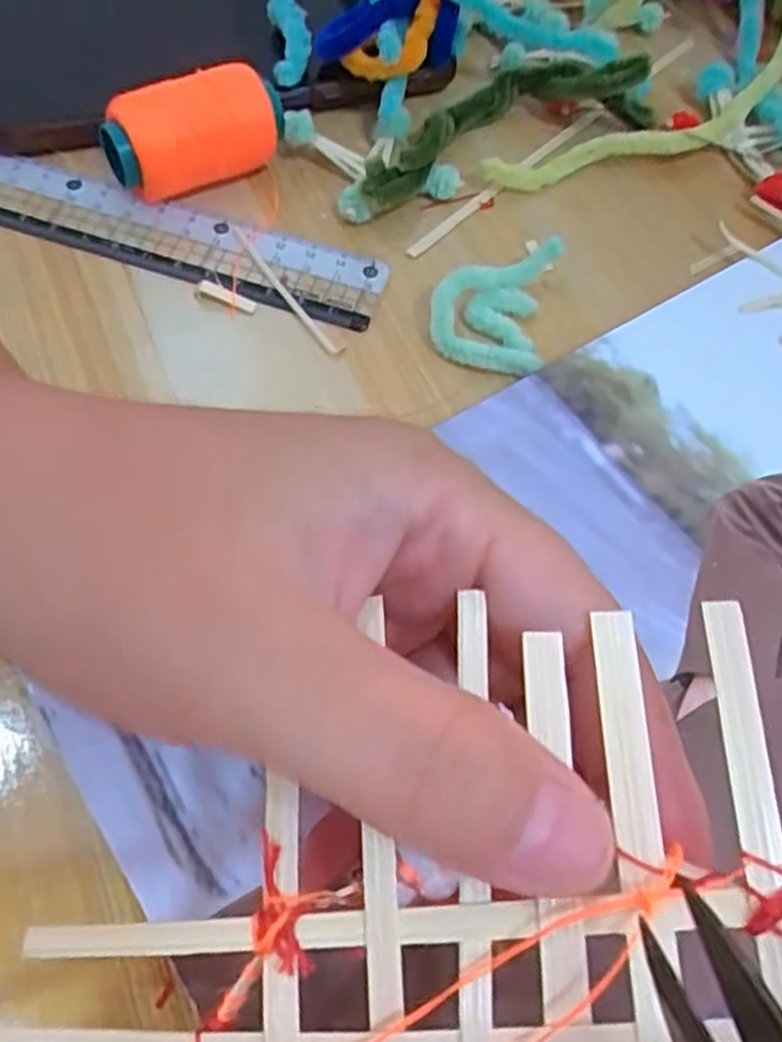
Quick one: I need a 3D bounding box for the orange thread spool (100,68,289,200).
[{"bbox_3d":[-0.059,-0.119,0.246,0.055,0.031,0.024,-25,68,-17],"label":"orange thread spool"}]

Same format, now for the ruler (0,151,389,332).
[{"bbox_3d":[-0.079,-0.092,0.247,0.156,0.005,0.029,16,65,1],"label":"ruler"}]

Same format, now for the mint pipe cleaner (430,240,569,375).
[{"bbox_3d":[0.031,-0.067,0.239,0.034,0.014,0.046,13,62,0],"label":"mint pipe cleaner"}]

